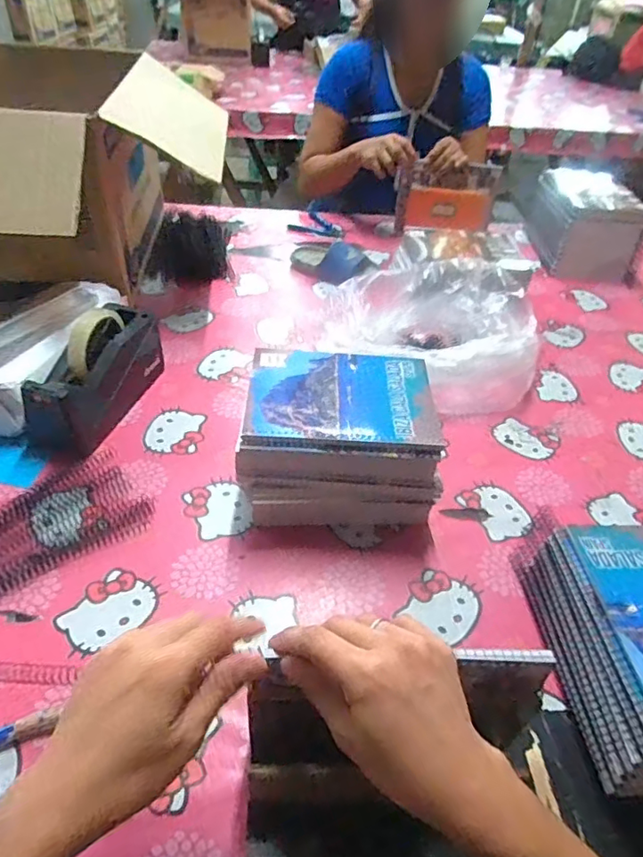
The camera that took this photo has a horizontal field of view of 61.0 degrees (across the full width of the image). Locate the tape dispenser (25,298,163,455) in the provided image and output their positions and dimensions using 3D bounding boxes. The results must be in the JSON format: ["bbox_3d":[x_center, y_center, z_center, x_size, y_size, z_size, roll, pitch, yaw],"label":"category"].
[{"bbox_3d":[-0.275,-0.072,0.676,0.074,0.112,0.213,17,44,11],"label":"tape dispenser"}]

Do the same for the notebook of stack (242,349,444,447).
[{"bbox_3d":[0.022,-0.037,0.583,0.196,0.011,0.145,4,43,-2],"label":"notebook of stack"}]

